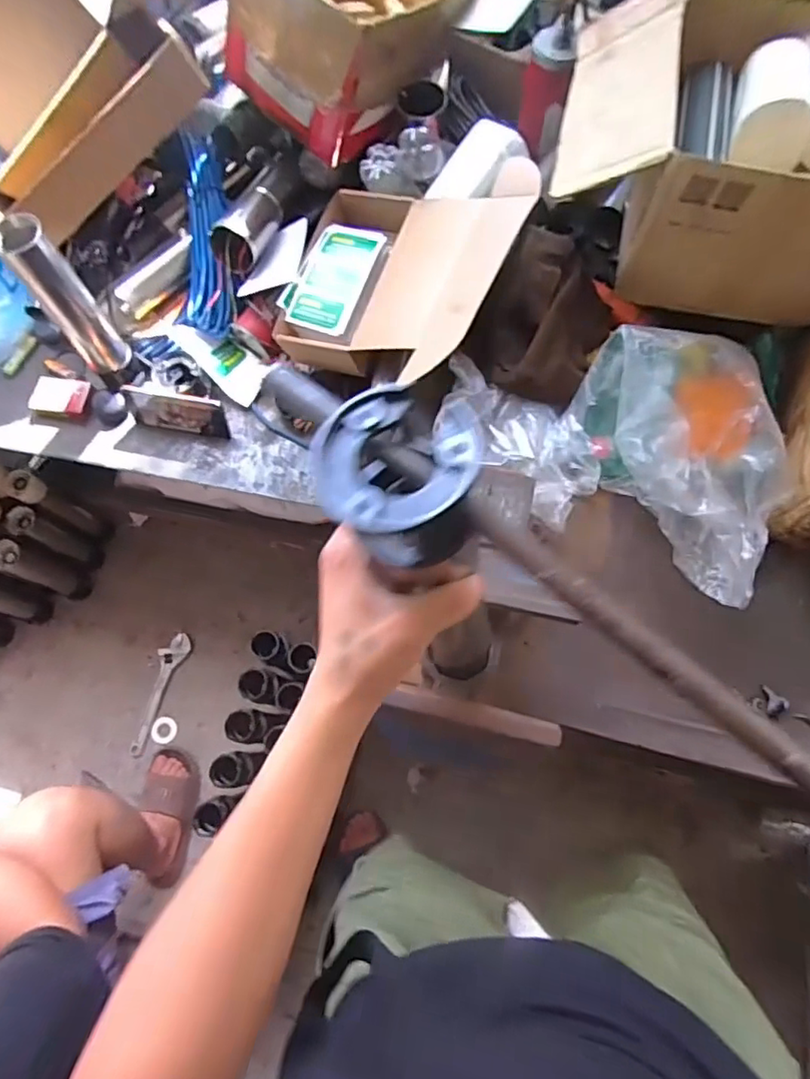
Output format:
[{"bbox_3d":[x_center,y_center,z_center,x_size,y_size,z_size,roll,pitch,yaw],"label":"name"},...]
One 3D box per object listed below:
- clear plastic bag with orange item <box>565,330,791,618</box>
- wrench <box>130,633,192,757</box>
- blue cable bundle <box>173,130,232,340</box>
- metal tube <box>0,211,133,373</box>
[{"bbox_3d":[0.339,-0.093,0.696,0.152,0.159,0.317,-40,76,-11],"label":"clear plastic bag with orange item"},{"bbox_3d":[-0.600,0.366,1.410,0.061,0.014,0.290,18,73,7],"label":"wrench"},{"bbox_3d":[-0.322,-0.490,0.934,0.089,0.052,0.323,-1,89,1],"label":"blue cable bundle"},{"bbox_3d":[-0.483,-0.338,0.837,0.067,0.241,0.058,-30,74,-8],"label":"metal tube"}]

